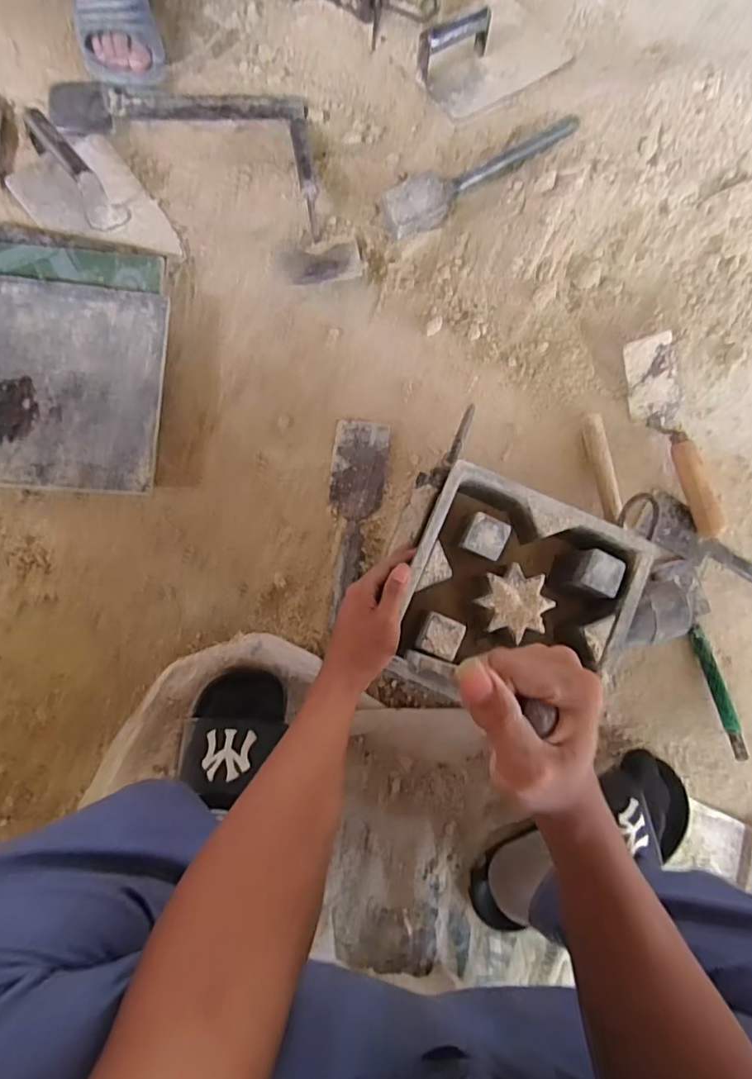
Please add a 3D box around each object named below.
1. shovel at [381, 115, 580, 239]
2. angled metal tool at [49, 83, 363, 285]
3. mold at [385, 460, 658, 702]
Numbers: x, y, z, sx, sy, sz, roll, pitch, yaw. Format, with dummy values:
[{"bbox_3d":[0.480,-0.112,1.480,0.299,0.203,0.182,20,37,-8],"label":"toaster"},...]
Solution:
[{"bbox_3d":[0.136,-0.476,0.696,0.265,0.028,0.058,-23,97,0],"label":"shovel"},{"bbox_3d":[-0.190,-0.528,0.702,0.503,0.050,0.239,37,81,2],"label":"angled metal tool"},{"bbox_3d":[0.146,0.053,0.572,0.219,0.089,0.192,24,81,0],"label":"mold"}]

